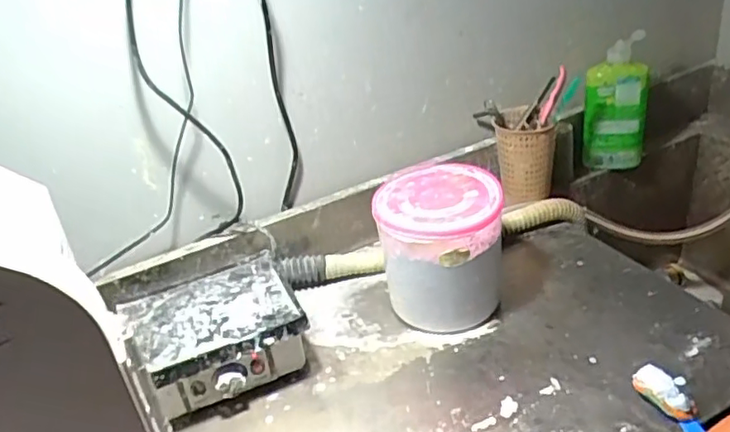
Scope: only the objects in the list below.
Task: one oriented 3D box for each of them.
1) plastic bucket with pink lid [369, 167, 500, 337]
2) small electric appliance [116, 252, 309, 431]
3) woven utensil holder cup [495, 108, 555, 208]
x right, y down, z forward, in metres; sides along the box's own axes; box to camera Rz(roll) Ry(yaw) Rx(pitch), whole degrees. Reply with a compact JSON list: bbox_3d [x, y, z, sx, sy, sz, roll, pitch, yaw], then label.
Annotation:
[{"bbox_3d":[0.096,0.049,0.797,0.146,0.181,0.154,-4,28,2],"label":"plastic bucket with pink lid"},{"bbox_3d":[-0.176,0.154,0.760,0.190,0.098,0.164,-21,32,-20],"label":"small electric appliance"},{"bbox_3d":[0.252,-0.087,0.974,0.088,0.138,0.083,1,31,15],"label":"woven utensil holder cup"}]

